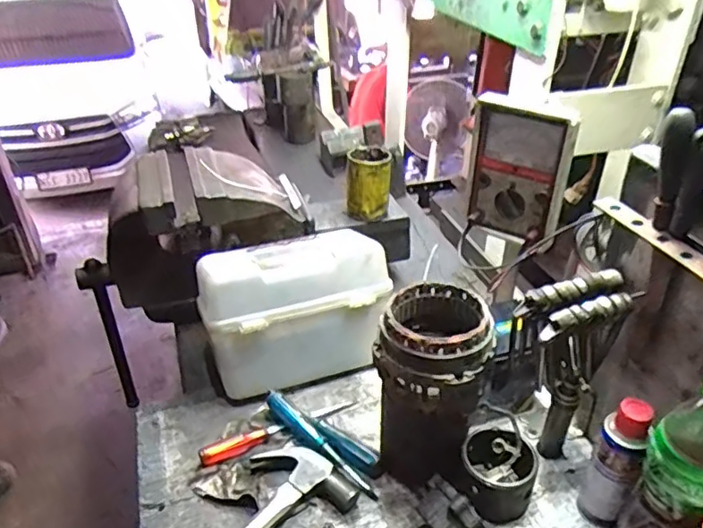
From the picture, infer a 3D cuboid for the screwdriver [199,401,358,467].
[{"bbox_3d":[-0.093,0.219,0.794,0.226,0.029,0.025,-18,38,-25],"label":"screwdriver"}]

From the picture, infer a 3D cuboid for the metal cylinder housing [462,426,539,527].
[{"bbox_3d":[0.174,0.254,0.702,0.085,0.066,0.092,15,37,21],"label":"metal cylinder housing"}]

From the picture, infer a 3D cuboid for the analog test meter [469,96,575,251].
[{"bbox_3d":[0.208,-0.116,0.732,0.049,0.169,0.121,-29,43,-35],"label":"analog test meter"}]

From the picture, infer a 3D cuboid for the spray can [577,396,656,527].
[{"bbox_3d":[0.294,0.227,0.661,0.047,0.173,0.044,13,36,18],"label":"spray can"}]

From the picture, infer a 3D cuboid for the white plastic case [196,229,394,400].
[{"bbox_3d":[-0.088,0.064,0.898,0.267,0.178,0.164,-12,36,-17],"label":"white plastic case"}]

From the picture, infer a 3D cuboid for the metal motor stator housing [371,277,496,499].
[{"bbox_3d":[0.094,0.152,0.714,0.127,0.234,0.127,10,35,14],"label":"metal motor stator housing"}]

